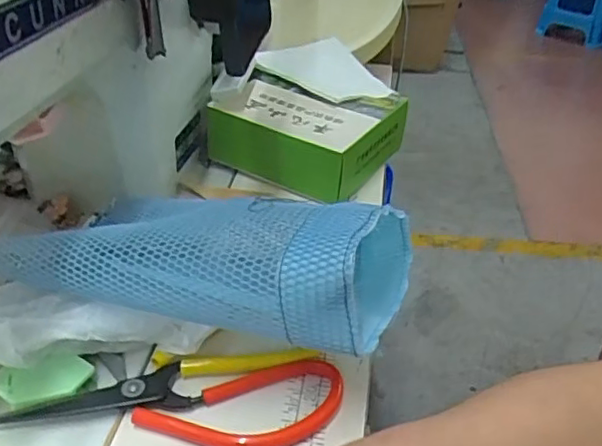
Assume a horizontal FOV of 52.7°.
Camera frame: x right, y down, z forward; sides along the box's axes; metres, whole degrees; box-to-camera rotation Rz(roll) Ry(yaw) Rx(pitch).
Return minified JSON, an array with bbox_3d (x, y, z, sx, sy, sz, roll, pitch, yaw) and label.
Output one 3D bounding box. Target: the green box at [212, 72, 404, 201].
[{"bbox_3d":[0.008,-0.079,0.507,0.131,0.055,0.116,19,39,22],"label":"green box"}]

